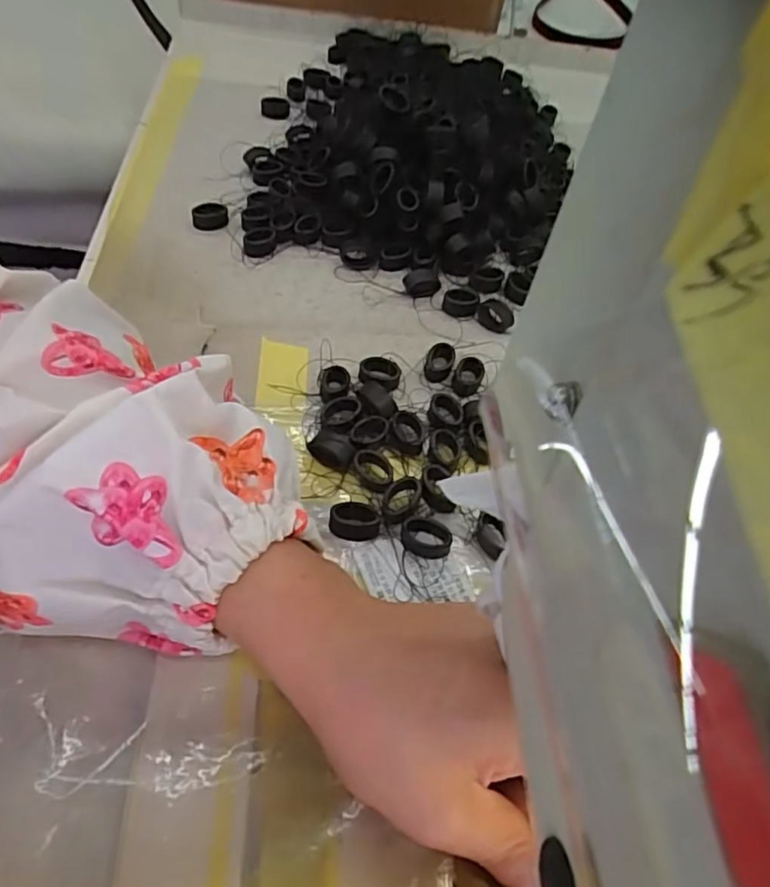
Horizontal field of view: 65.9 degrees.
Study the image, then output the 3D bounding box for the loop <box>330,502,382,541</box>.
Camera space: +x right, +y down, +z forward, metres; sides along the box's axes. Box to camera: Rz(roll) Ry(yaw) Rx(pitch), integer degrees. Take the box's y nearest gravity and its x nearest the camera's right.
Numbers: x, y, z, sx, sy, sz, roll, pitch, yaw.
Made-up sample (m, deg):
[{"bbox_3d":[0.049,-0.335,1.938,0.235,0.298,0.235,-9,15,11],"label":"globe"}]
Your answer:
[{"bbox_3d":[-0.012,0.032,0.249,0.021,0.010,0.013,15,54,4],"label":"loop"}]

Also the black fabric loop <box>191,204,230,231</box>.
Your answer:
[{"bbox_3d":[-0.107,-0.139,0.364,0.021,0.010,0.015,-13,57,-16],"label":"black fabric loop"}]

